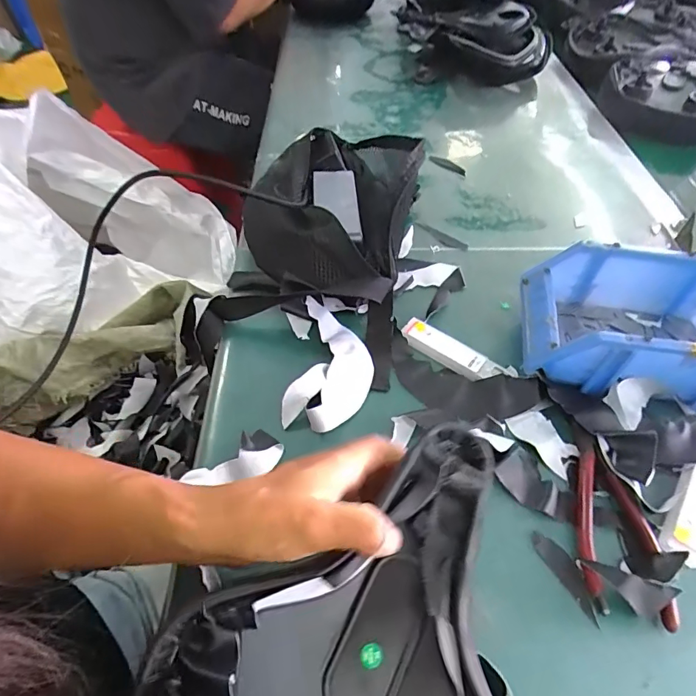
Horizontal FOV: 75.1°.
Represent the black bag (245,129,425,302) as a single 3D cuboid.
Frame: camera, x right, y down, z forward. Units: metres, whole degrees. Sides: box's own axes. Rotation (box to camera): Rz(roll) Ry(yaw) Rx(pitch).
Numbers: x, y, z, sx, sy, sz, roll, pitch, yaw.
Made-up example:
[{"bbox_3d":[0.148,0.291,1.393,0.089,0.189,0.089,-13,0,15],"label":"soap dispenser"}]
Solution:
[{"bbox_3d":[-0.019,-0.180,0.500,0.170,0.095,0.299,3,51,0],"label":"black bag"}]

